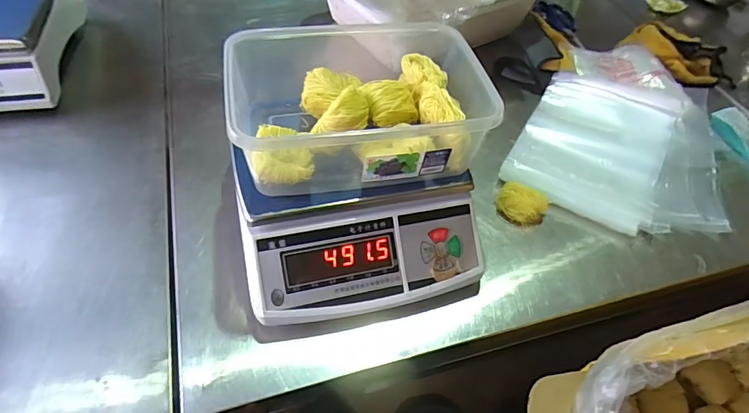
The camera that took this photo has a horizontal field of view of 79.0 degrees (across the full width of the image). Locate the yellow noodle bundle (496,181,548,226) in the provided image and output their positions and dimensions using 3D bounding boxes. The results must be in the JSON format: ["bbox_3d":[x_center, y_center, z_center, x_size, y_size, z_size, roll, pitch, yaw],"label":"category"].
[{"bbox_3d":[0.207,-0.006,0.635,0.069,0.033,0.058,38,57,22],"label":"yellow noodle bundle"}]

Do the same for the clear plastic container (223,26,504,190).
[{"bbox_3d":[-0.019,-0.108,0.512,0.267,0.096,0.166,-8,53,-12],"label":"clear plastic container"}]

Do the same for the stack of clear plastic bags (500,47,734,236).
[{"bbox_3d":[0.420,-0.123,0.741,0.306,0.043,0.429,27,54,16],"label":"stack of clear plastic bags"}]

